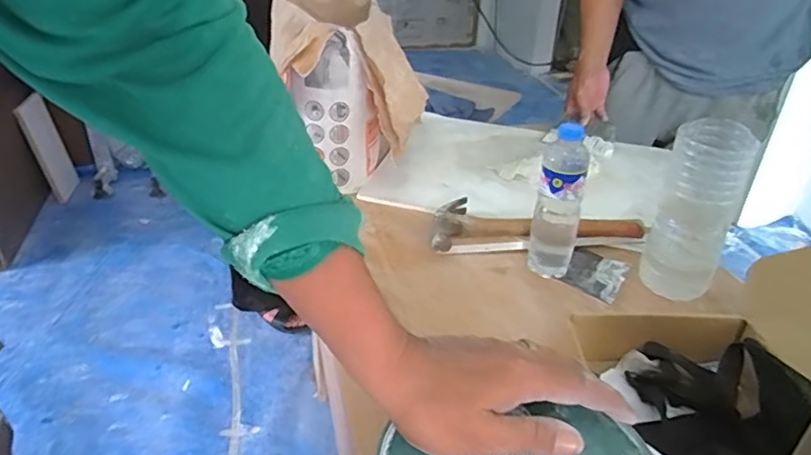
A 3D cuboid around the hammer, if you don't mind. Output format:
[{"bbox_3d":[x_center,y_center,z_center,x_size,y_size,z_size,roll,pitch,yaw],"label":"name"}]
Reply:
[{"bbox_3d":[0.194,-0.009,0.944,0.313,0.040,0.119,-2,32,-7],"label":"hammer"}]

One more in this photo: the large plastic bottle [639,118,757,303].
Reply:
[{"bbox_3d":[0.386,-0.016,0.794,0.098,0.230,0.082,15,34,19],"label":"large plastic bottle"}]

